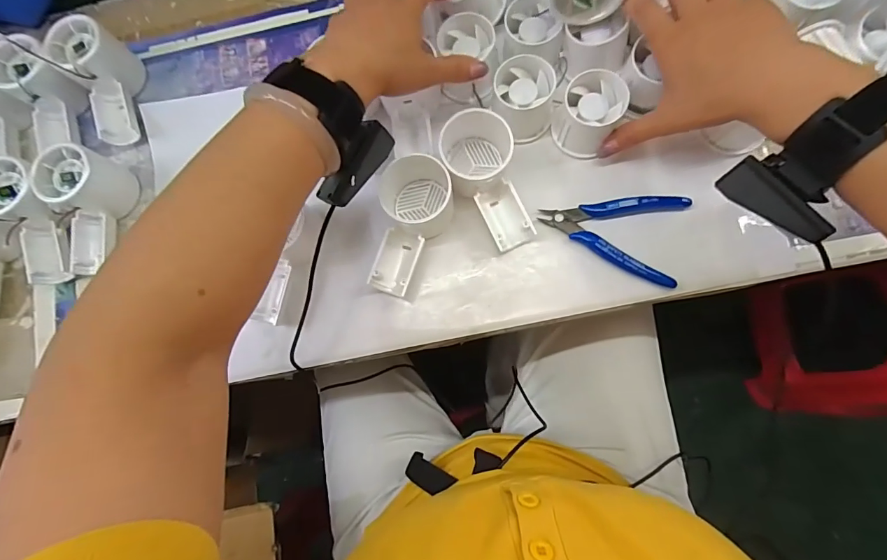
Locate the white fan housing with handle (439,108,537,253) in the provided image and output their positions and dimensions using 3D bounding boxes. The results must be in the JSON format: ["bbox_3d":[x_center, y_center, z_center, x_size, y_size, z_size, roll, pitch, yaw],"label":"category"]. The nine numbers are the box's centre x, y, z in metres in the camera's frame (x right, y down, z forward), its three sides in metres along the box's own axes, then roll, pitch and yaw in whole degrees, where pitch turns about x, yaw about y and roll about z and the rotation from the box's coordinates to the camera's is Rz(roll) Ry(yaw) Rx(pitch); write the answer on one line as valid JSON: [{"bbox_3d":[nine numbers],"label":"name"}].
[{"bbox_3d":[0.037,-0.090,0.364,0.063,0.038,0.129,-12,83,4],"label":"white fan housing with handle"}]

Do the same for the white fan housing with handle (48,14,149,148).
[{"bbox_3d":[-0.337,-0.197,0.412,0.055,0.057,0.114,-26,79,1],"label":"white fan housing with handle"}]

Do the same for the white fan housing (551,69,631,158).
[{"bbox_3d":[0.127,-0.143,0.360,0.053,0.044,0.054,0,84,5],"label":"white fan housing"}]

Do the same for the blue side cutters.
[{"bbox_3d":[0.146,-0.047,0.359,0.116,0.014,0.076,16,82,8],"label":"blue side cutters"}]

